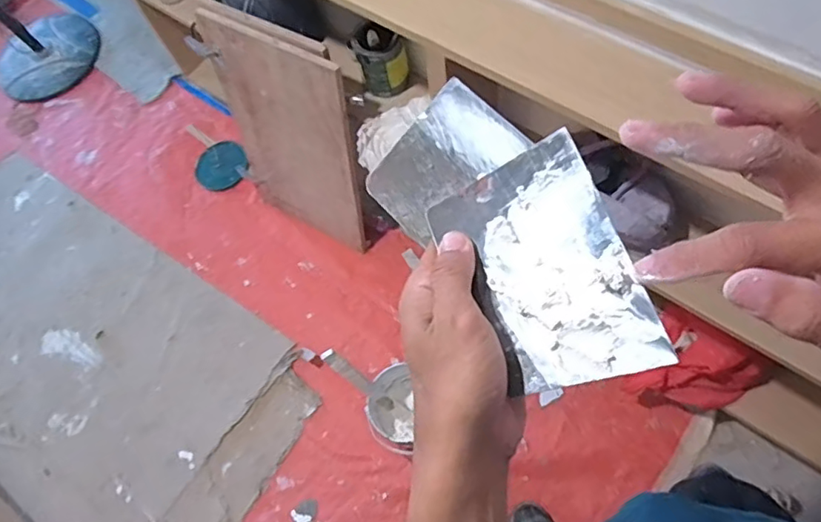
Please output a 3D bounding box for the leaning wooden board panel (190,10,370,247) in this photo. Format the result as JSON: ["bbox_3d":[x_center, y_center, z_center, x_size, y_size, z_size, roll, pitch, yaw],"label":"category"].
[{"bbox_3d":[-0.283,-0.277,1.356,0.369,0.562,0.035,26,59,21],"label":"leaning wooden board panel"}]

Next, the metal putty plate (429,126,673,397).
[{"bbox_3d":[0.069,0.003,0.311,0.087,0.008,0.136,-26,62,15],"label":"metal putty plate"}]

